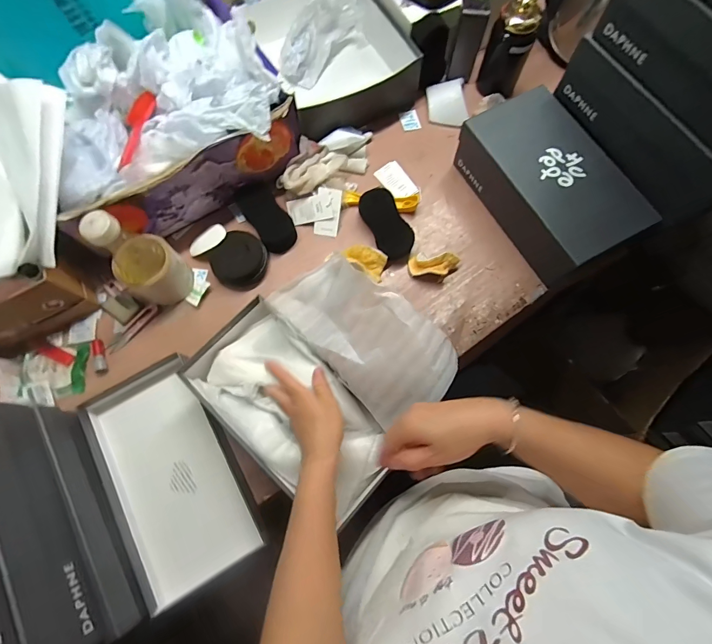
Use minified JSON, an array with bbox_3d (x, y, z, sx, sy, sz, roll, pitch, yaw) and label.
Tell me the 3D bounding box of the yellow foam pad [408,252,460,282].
[{"bbox_3d":[0.130,-0.094,0.615,0.079,0.036,0.042,7,73,2],"label":"yellow foam pad"}]

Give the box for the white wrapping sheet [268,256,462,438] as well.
[{"bbox_3d":[0.006,0.014,0.480,0.243,0.032,0.138,45,111,18],"label":"white wrapping sheet"}]

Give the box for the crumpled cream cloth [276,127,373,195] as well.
[{"bbox_3d":[-0.047,-0.289,0.660,0.200,0.053,0.079,-34,76,-10],"label":"crumpled cream cloth"}]

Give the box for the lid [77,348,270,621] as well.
[{"bbox_3d":[-0.266,0.212,0.523,0.157,0.036,0.308,-29,75,-8],"label":"lid"}]

